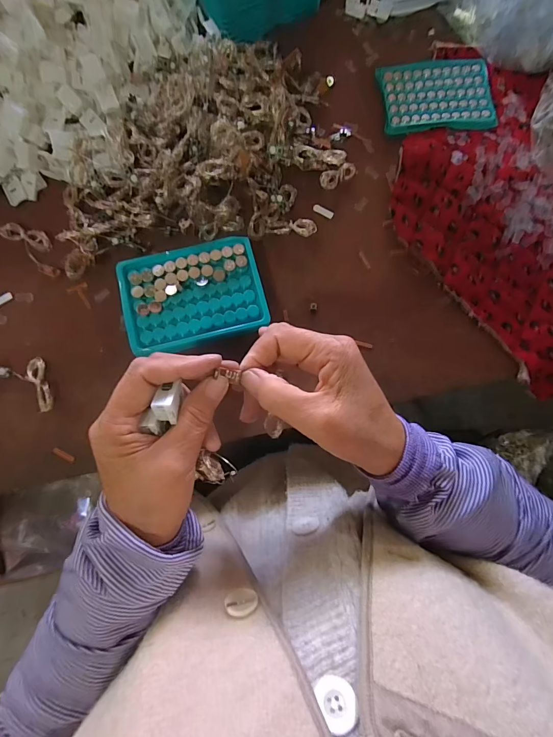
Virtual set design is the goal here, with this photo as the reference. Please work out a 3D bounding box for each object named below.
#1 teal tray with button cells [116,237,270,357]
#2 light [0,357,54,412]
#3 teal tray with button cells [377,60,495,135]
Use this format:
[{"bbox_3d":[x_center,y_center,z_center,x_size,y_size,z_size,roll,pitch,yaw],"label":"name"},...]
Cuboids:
[{"bbox_3d":[-0.081,-0.070,0.364,0.133,0.033,0.096,-14,82,-4],"label":"teal tray with button cells"},{"bbox_3d":[-0.248,0.007,0.356,0.078,0.014,0.042,32,82,4],"label":"light"},{"bbox_3d":[0.186,-0.319,0.423,0.125,0.010,0.099,-4,81,-2],"label":"teal tray with button cells"}]

